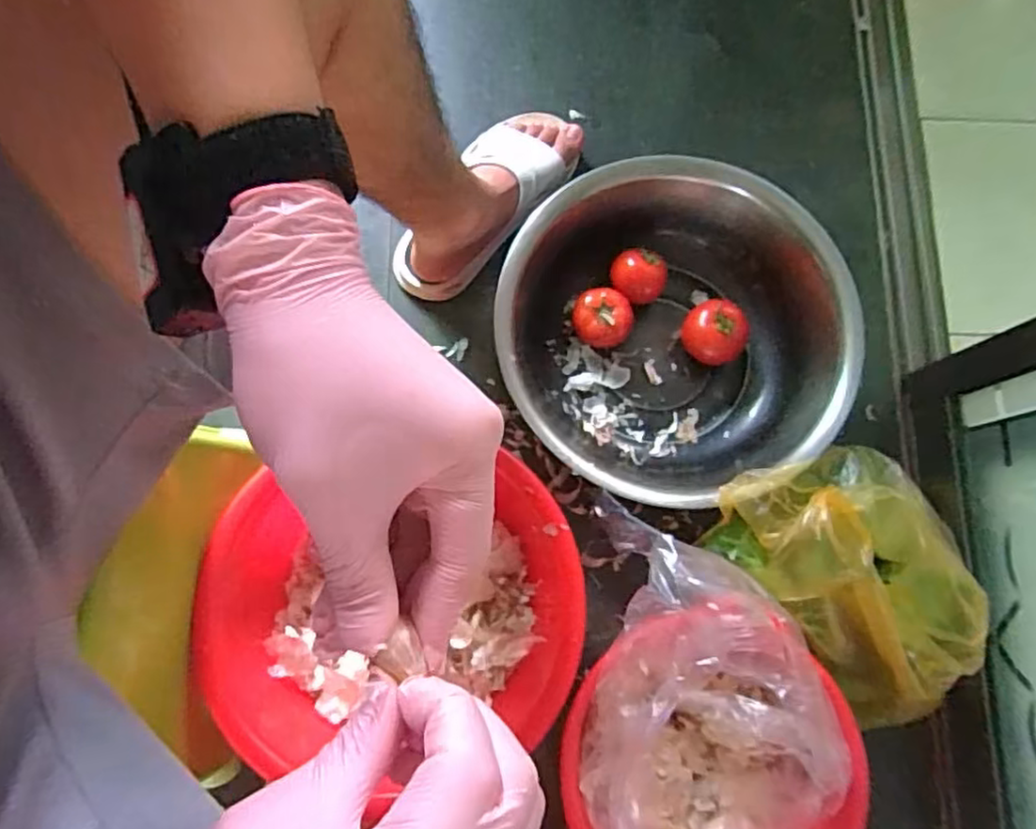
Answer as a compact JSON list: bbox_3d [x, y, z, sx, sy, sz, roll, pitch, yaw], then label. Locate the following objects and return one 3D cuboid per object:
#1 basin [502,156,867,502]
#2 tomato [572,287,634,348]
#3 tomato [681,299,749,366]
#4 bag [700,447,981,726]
[{"bbox_3d":[0.167,-0.084,0.738,0.348,0.124,0.361,0,79,-1],"label":"basin"},{"bbox_3d":[0.097,-0.110,0.760,0.067,0.050,0.060,29,79,4],"label":"tomato"},{"bbox_3d":[0.224,-0.092,0.759,0.060,0.064,0.071,-37,82,-8],"label":"tomato"},{"bbox_3d":[0.324,0.165,0.628,0.211,0.140,0.256,-14,79,-4],"label":"bag"}]

